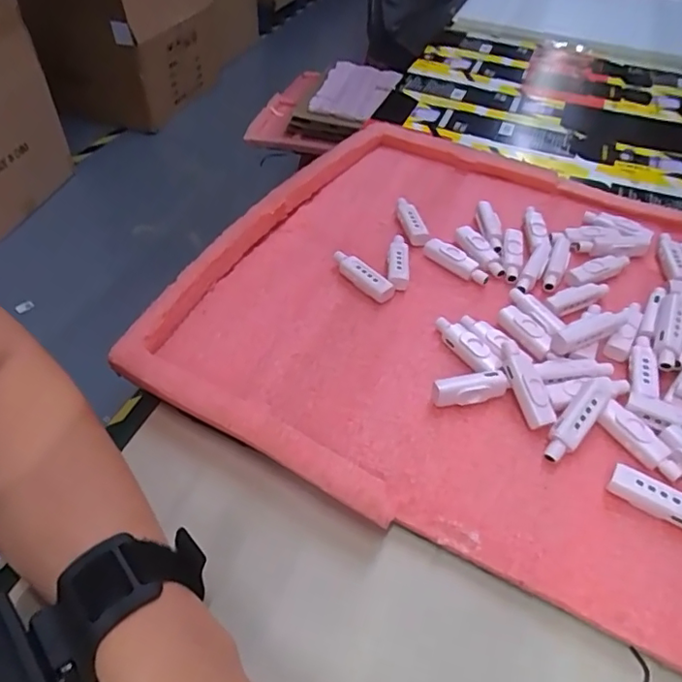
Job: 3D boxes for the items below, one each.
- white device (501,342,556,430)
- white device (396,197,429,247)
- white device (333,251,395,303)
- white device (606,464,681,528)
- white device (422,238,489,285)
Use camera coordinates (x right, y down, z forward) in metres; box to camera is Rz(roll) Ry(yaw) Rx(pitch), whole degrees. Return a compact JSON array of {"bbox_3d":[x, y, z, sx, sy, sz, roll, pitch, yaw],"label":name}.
[{"bbox_3d":[0.113,0.026,0.339,0.017,0.011,0.056,-11,61,-9],"label":"white device"},{"bbox_3d":[0.058,-0.099,0.458,0.013,0.012,0.052,-6,47,-8],"label":"white device"},{"bbox_3d":[0.015,-0.048,0.413,0.014,0.015,0.057,-33,56,-29],"label":"white device"},{"bbox_3d":[0.172,0.086,0.295,0.056,0.016,0.013,25,50,20],"label":"white device"},{"bbox_3d":[0.089,-0.063,0.430,0.056,0.014,0.013,34,54,27],"label":"white device"}]

